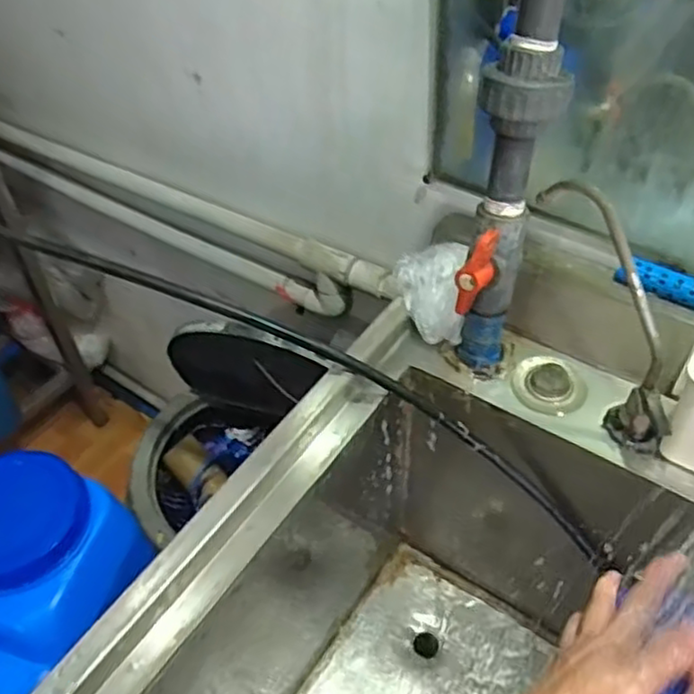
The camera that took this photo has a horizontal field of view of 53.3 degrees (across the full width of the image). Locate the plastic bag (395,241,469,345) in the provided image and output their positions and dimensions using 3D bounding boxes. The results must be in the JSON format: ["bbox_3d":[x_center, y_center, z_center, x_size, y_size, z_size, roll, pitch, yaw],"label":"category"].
[{"bbox_3d":[0.084,-0.057,0.710,0.071,0.050,0.093,5,48,7],"label":"plastic bag"}]

